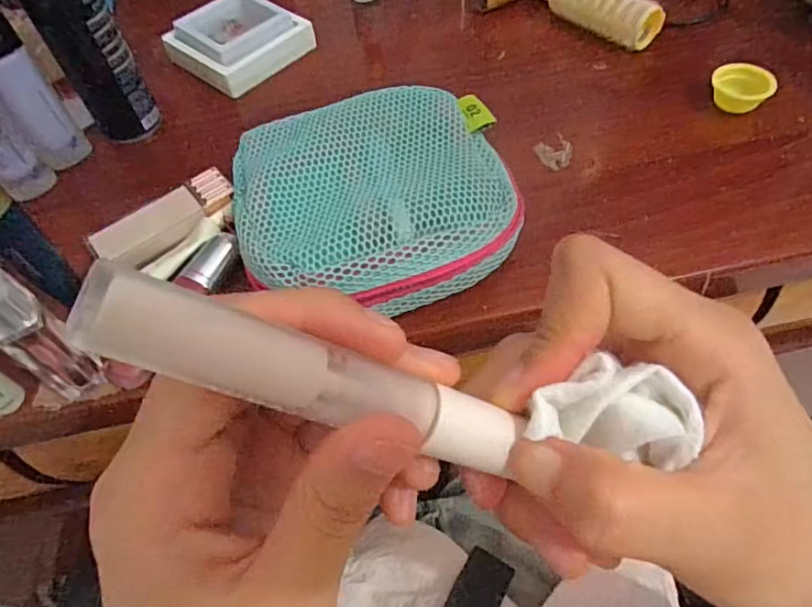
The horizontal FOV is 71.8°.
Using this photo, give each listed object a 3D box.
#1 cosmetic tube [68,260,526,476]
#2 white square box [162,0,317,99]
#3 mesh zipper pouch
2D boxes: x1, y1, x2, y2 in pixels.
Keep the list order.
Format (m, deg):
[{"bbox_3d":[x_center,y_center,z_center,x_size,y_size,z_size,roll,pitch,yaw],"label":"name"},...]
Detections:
[{"bbox_3d":[-0.015,0.016,0.112,0.091,0.010,0.014,23,52,-25],"label":"cosmetic tube"},{"bbox_3d":[-0.132,-0.211,0.450,0.086,0.033,0.089,38,66,26],"label":"white square box"},{"bbox_3d":[-0.017,-0.061,0.316,0.145,0.042,0.148,-12,55,-3],"label":"mesh zipper pouch"}]

